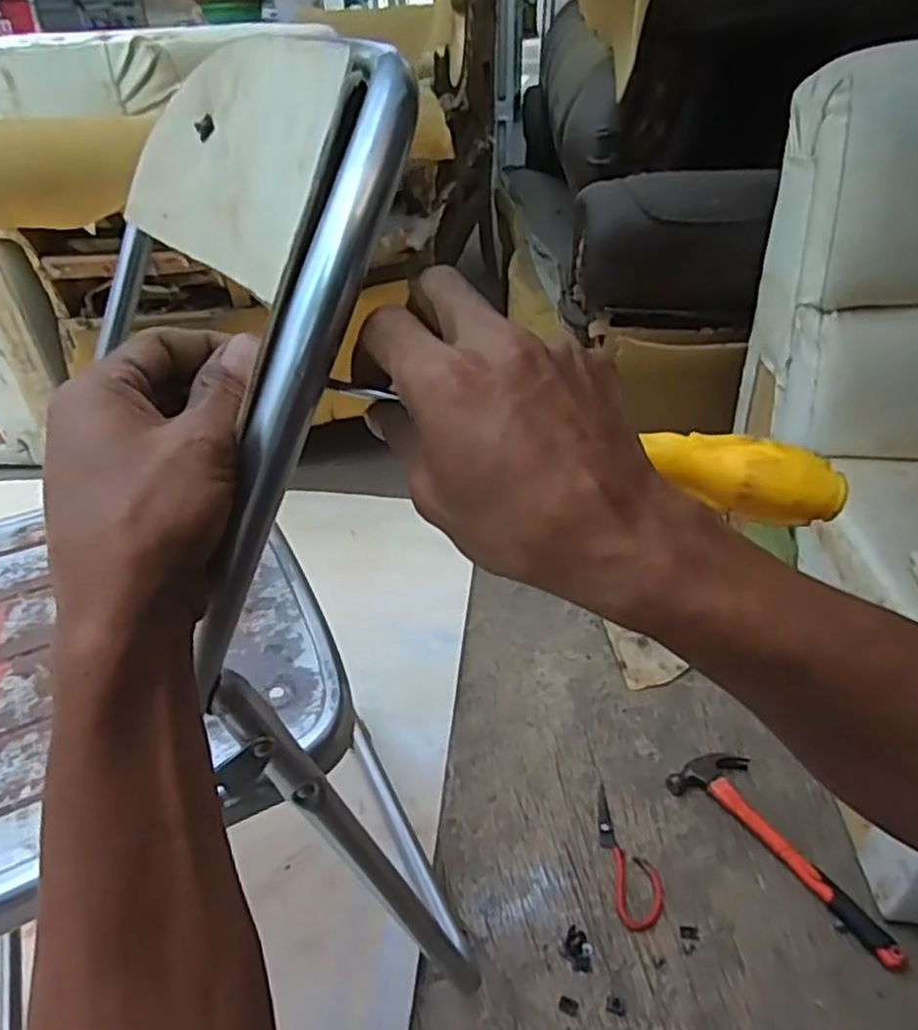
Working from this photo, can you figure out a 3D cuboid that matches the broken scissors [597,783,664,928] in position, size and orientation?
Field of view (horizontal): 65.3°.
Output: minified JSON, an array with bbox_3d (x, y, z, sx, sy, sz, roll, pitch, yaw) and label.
[{"bbox_3d":[0.191,0.385,0.815,0.053,0.006,0.165,-3,36,-5],"label":"broken scissors"}]

